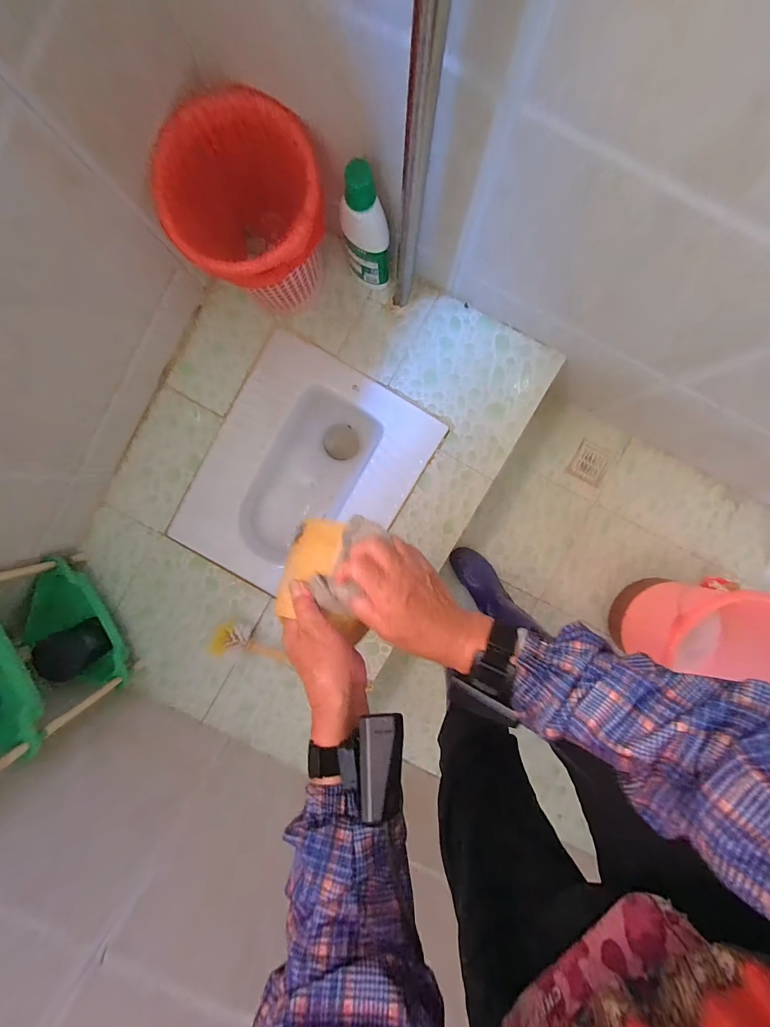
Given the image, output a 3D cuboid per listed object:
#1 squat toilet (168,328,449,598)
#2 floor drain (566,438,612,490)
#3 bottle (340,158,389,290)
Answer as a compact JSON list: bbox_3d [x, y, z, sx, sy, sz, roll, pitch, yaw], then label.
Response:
[{"bbox_3d":[-0.174,-0.080,0.861,0.427,0.175,0.505,31,94,-1],"label":"squat toilet"},{"bbox_3d":[0.515,-0.123,0.908,0.086,0.017,0.090,27,94,-1],"label":"floor drain"},{"bbox_3d":[-0.033,-0.464,0.616,0.076,0.248,0.055,-10,94,2],"label":"bottle"}]

